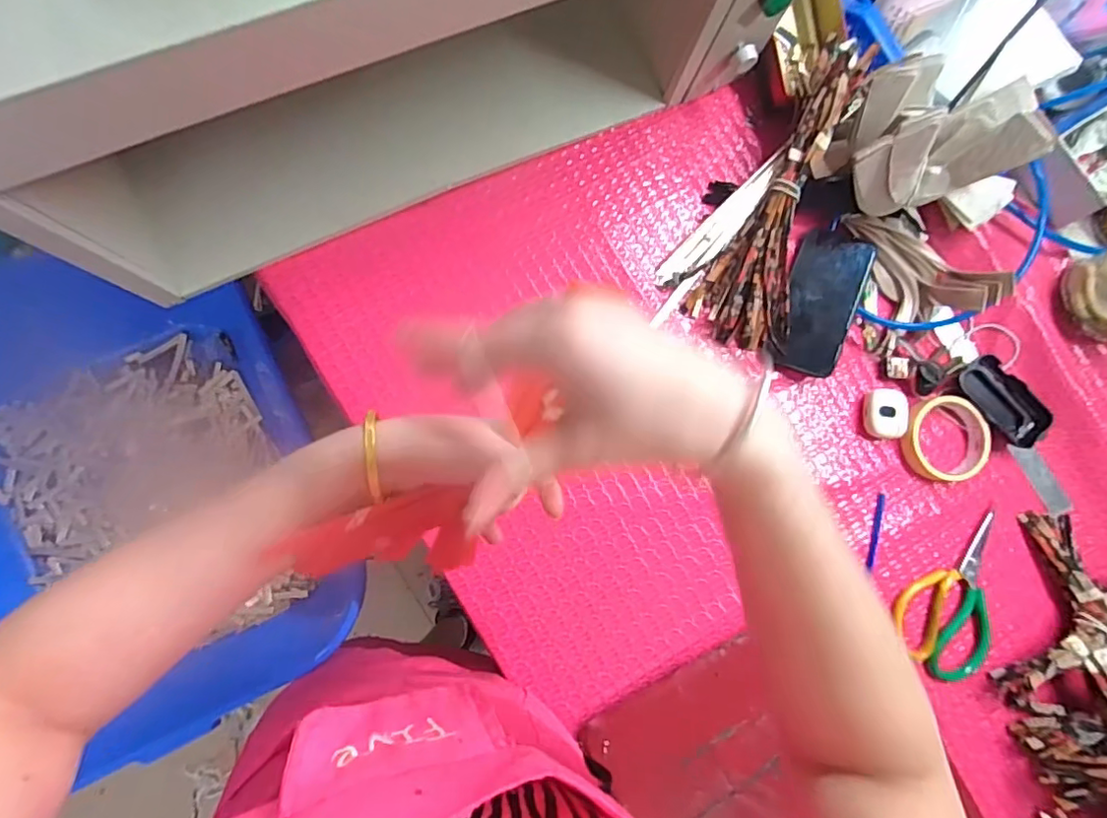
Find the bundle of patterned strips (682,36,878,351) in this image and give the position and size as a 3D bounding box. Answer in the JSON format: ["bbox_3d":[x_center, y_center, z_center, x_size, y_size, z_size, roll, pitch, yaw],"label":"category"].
[{"bbox_3d":[0.241,-0.228,0.583,0.101,0.052,0.326,20,95,-3],"label":"bundle of patterned strips"}]

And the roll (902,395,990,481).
[{"bbox_3d":[0.422,0.033,0.601,0.086,0.024,0.090,1,82,-6],"label":"roll"}]

